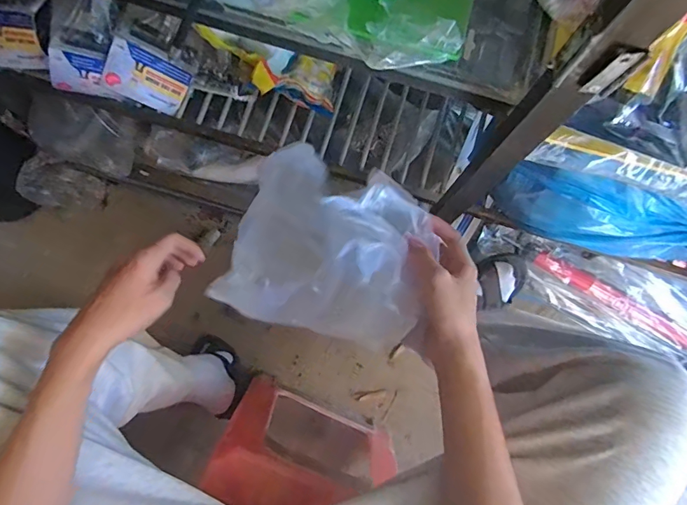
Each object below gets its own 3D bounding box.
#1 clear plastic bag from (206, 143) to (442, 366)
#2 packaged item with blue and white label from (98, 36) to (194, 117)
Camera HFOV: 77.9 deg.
[{"bbox_3d":[-0.011,0.007,0.467,0.235,0.081,0.205,25,106,23],"label":"clear plastic bag"},{"bbox_3d":[-0.268,-0.233,0.579,0.100,0.010,0.074,20,118,-30],"label":"packaged item with blue and white label"}]

